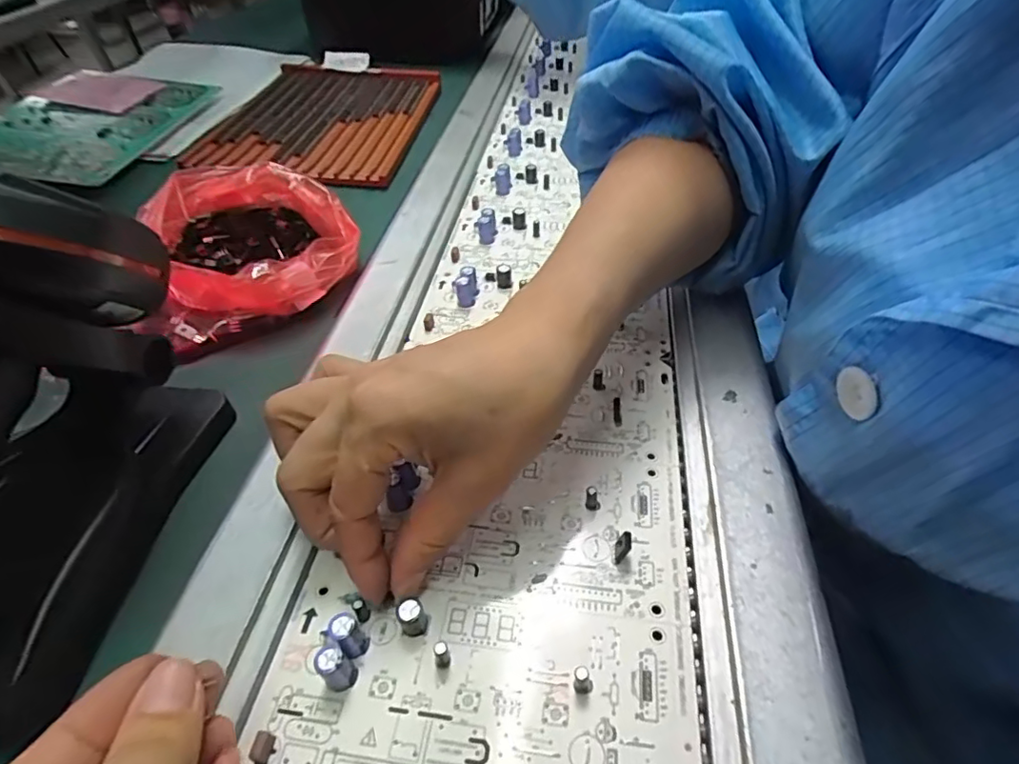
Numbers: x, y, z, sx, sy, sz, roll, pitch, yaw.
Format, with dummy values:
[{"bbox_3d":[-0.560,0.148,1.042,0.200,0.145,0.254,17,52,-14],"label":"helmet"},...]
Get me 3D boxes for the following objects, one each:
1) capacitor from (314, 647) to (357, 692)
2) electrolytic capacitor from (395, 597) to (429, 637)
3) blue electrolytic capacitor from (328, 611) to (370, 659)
[{"bbox_3d":[-0.062,0.103,0.204,0.011,0.019,0.010,-2,45,2],"label":"capacitor"},{"bbox_3d":[-0.037,0.092,0.219,0.009,0.015,0.010,-1,45,18],"label":"electrolytic capacitor"},{"bbox_3d":[-0.060,0.095,0.211,0.011,0.020,0.010,-2,45,2],"label":"blue electrolytic capacitor"}]

